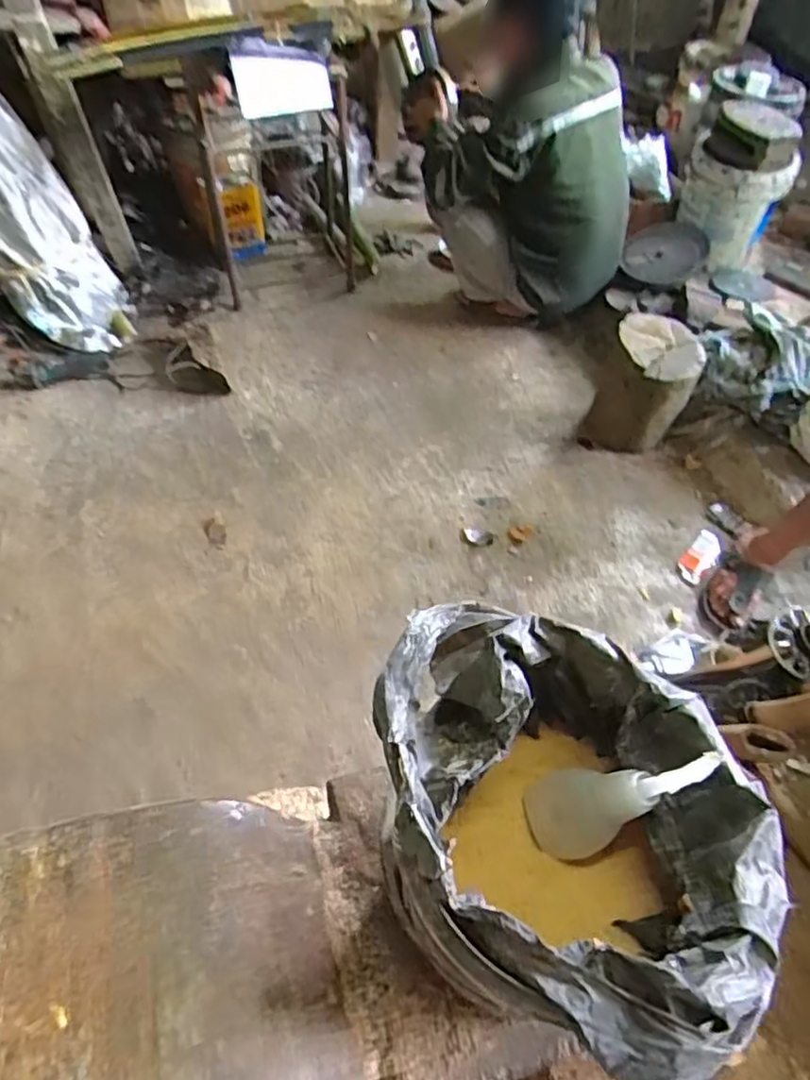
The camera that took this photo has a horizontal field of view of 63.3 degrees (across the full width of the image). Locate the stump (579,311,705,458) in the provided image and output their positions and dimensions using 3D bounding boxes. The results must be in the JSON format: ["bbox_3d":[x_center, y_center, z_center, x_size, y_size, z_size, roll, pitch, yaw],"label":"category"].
[{"bbox_3d":[0.621,-0.414,1.712,0.227,0.271,0.265,21,55,13],"label":"stump"}]

